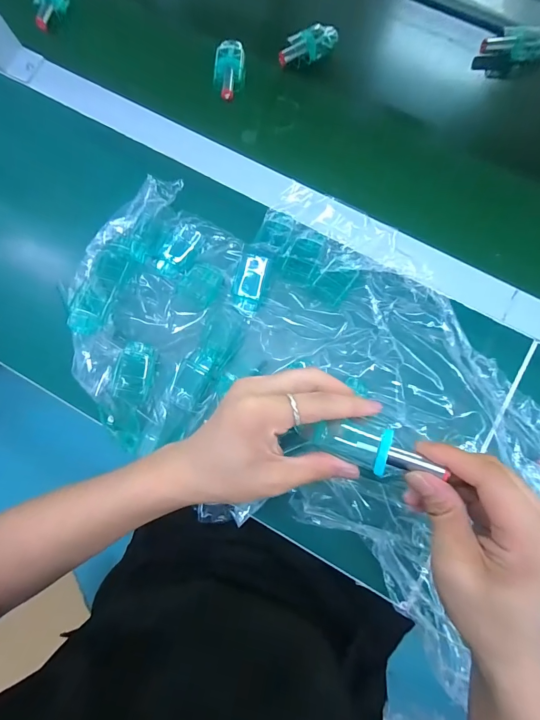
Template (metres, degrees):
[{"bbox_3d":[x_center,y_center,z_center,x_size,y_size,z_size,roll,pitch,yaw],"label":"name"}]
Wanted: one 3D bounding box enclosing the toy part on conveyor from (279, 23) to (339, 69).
[{"bbox_3d":[0.046,-0.376,0.435,0.074,0.022,0.024,-20,81,0],"label":"toy part on conveyor"}]

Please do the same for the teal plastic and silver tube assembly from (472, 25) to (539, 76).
[{"bbox_3d":[0.290,-0.372,0.435,0.074,0.042,0.027,-8,81,2],"label":"teal plastic and silver tube assembly"}]

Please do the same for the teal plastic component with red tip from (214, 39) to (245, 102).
[{"bbox_3d":[-0.048,-0.351,0.439,0.036,0.011,0.076,3,82,3],"label":"teal plastic component with red tip"}]

